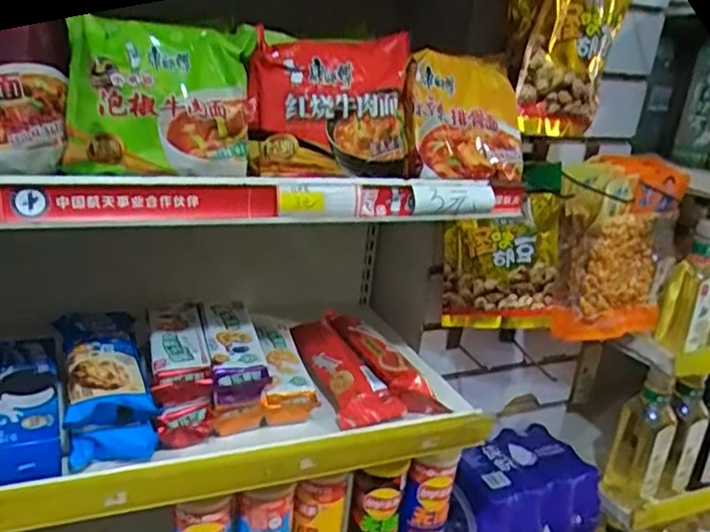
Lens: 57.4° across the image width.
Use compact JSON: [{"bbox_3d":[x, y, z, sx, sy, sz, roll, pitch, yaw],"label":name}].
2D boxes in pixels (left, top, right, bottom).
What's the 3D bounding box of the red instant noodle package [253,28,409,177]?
[{"bbox_3d":[-0.019,-0.148,0.580,0.145,0.127,0.039,-2,-1,-31],"label":"red instant noodle package"}]

